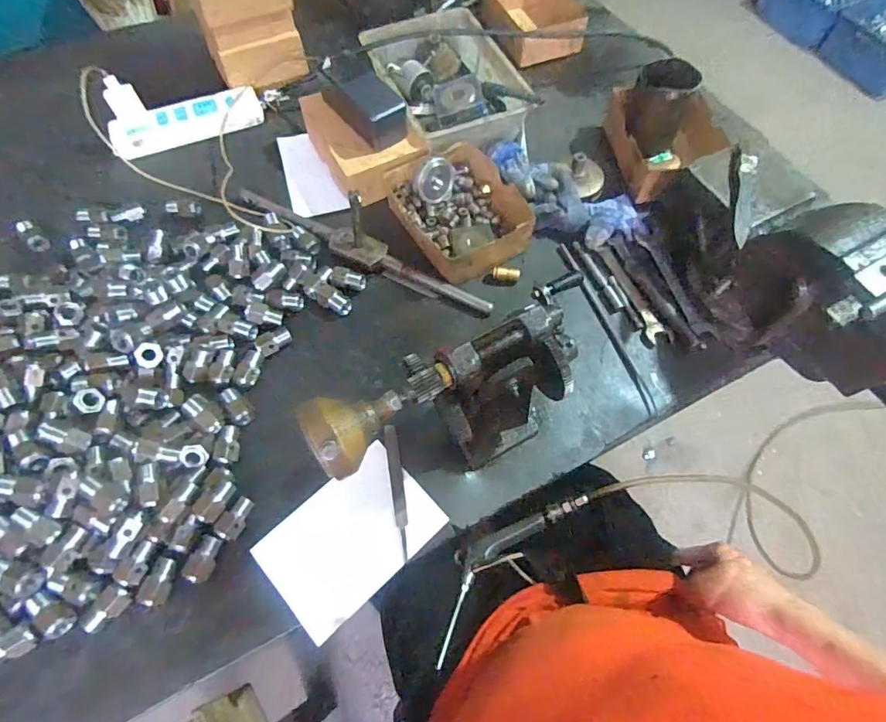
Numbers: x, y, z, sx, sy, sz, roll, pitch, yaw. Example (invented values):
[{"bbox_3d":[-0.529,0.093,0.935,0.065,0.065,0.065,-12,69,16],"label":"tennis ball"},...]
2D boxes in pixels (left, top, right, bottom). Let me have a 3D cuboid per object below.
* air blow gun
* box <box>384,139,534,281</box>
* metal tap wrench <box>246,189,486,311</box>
[{"bbox_3d":[0.072,0.241,0.592,0.244,0.099,0.028,-37,108,-14],"label":"air blow gun"},{"bbox_3d":[0.023,-0.197,0.616,0.141,0.064,0.178,-29,67,-14],"label":"box"},{"bbox_3d":[-0.107,-0.157,0.590,0.372,0.072,0.042,26,66,12],"label":"metal tap wrench"}]

